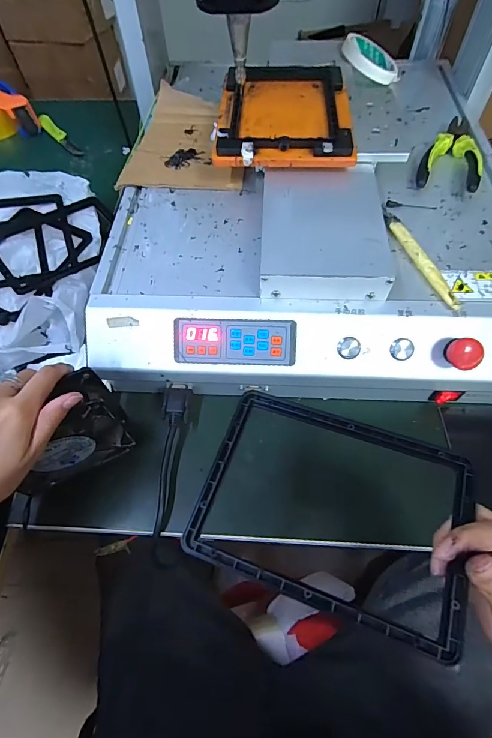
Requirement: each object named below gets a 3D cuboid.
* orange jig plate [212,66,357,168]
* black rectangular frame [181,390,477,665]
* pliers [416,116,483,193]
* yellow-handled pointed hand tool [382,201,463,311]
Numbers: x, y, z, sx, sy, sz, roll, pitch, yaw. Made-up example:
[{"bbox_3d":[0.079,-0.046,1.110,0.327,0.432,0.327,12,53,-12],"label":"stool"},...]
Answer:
[{"bbox_3d":[0.044,-0.307,0.440,0.148,0.019,0.202,1,60,2],"label":"orange jig plate"},{"bbox_3d":[0.055,0.085,0.238,0.162,0.017,0.117,17,62,11],"label":"black rectangular frame"},{"bbox_3d":[0.250,-0.262,0.451,0.065,0.018,0.147,18,62,12],"label":"pliers"},{"bbox_3d":[0.173,-0.118,0.377,0.017,0.008,0.148,-15,60,-7],"label":"yellow-handled pointed hand tool"}]

